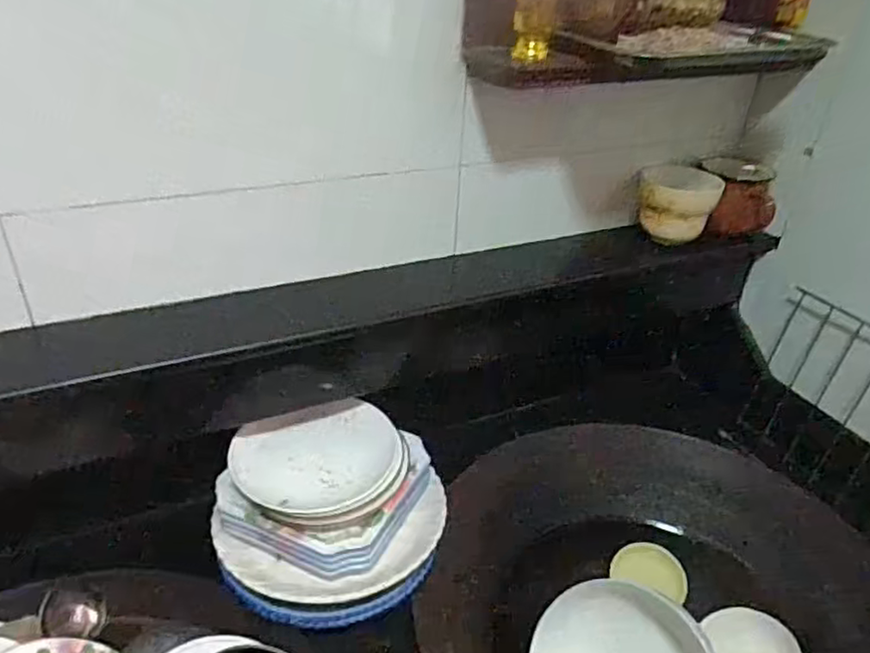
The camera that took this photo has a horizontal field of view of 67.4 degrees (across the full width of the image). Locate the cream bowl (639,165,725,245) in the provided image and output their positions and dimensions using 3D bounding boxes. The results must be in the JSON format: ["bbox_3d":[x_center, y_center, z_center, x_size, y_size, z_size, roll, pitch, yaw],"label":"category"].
[{"bbox_3d":[0.313,-0.158,0.851,0.098,0.074,0.110,15,34,19],"label":"cream bowl"}]

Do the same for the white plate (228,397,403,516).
[{"bbox_3d":[-0.127,0.140,0.710,0.174,0.024,0.146,-7,34,-16],"label":"white plate"}]

